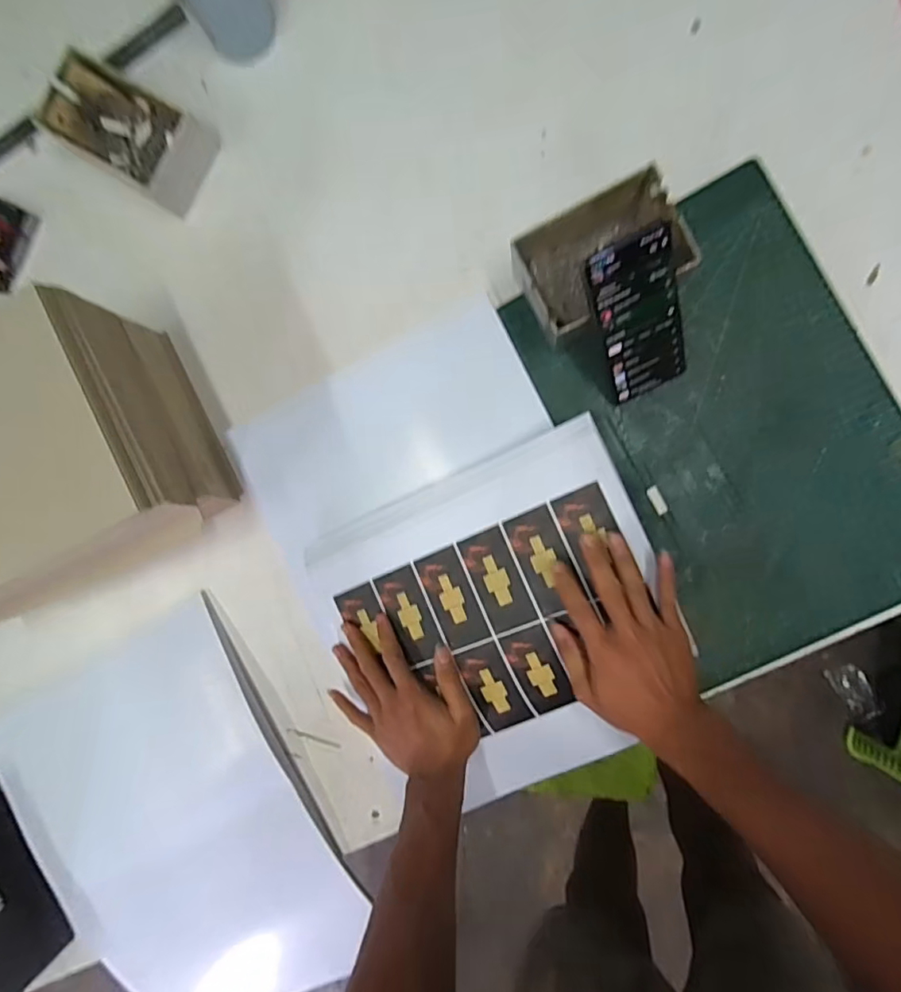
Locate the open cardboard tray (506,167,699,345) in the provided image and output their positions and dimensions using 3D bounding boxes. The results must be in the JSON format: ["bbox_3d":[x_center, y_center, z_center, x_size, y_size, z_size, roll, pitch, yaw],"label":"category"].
[{"bbox_3d":[0.137,-0.220,0.511,0.137,0.083,0.092,-23,88,7],"label":"open cardboard tray"}]

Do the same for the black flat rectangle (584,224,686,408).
[{"bbox_3d":[0.169,-0.153,0.481,0.070,0.165,0.008,-28,47,6],"label":"black flat rectangle"}]

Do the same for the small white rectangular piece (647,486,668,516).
[{"bbox_3d":[0.210,0.005,0.547,0.012,0.004,0.030,-27,88,7],"label":"small white rectangular piece"}]

